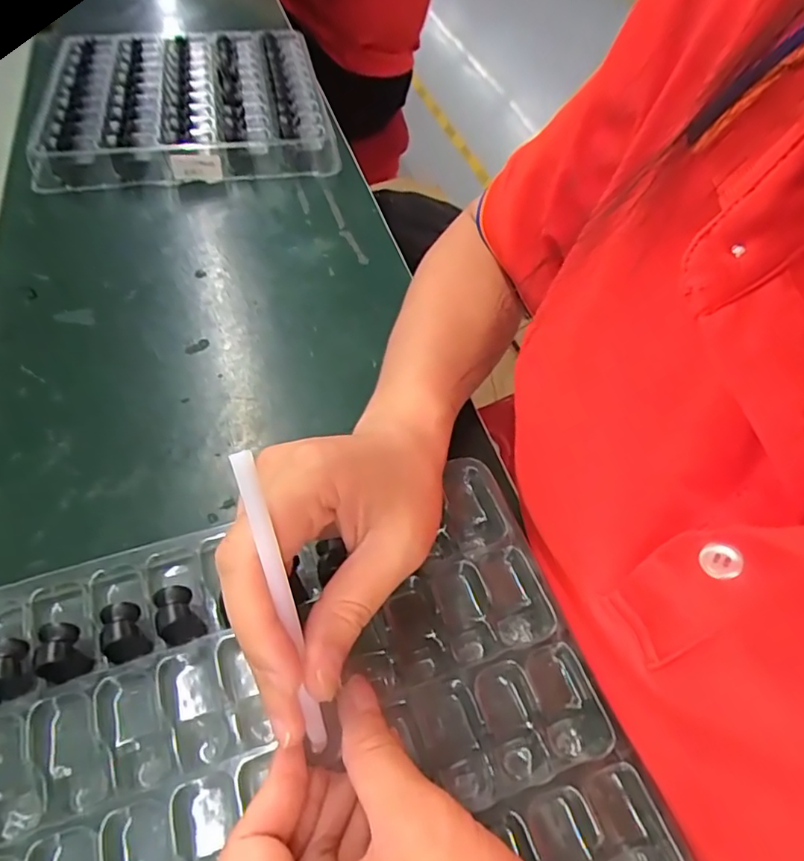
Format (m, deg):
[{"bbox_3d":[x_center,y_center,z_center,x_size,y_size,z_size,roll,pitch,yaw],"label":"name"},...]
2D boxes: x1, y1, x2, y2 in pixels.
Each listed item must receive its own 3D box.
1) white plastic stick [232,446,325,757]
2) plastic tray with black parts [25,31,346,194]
[{"bbox_3d":[-0.037,0.058,0.185,0.007,0.112,0.004,-16,20,-15],"label":"white plastic stick"},{"bbox_3d":[-0.212,-0.330,0.579,0.259,0.037,0.272,-9,54,-9],"label":"plastic tray with black parts"}]

